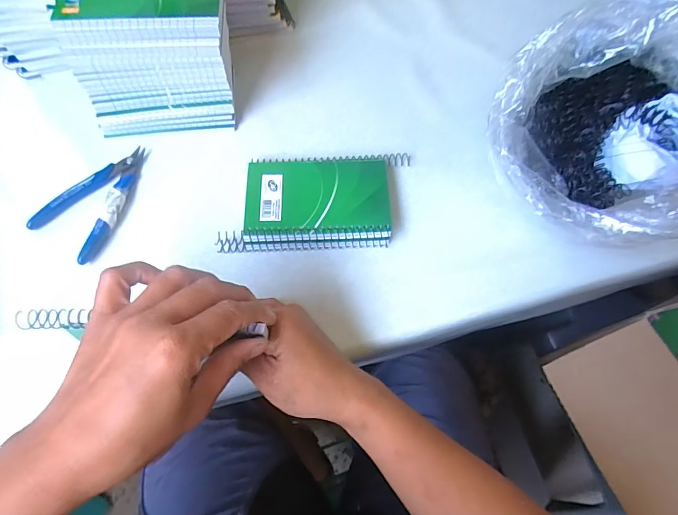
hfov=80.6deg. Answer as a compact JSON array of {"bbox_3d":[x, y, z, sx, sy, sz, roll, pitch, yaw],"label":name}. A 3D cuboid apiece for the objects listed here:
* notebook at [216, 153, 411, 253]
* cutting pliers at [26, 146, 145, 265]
[{"bbox_3d":[-0.022,-0.054,0.373,0.167,0.020,0.095,-3,66,-2],"label":"notebook"},{"bbox_3d":[-0.228,-0.058,0.372,0.065,0.013,0.120,19,67,7],"label":"cutting pliers"}]

